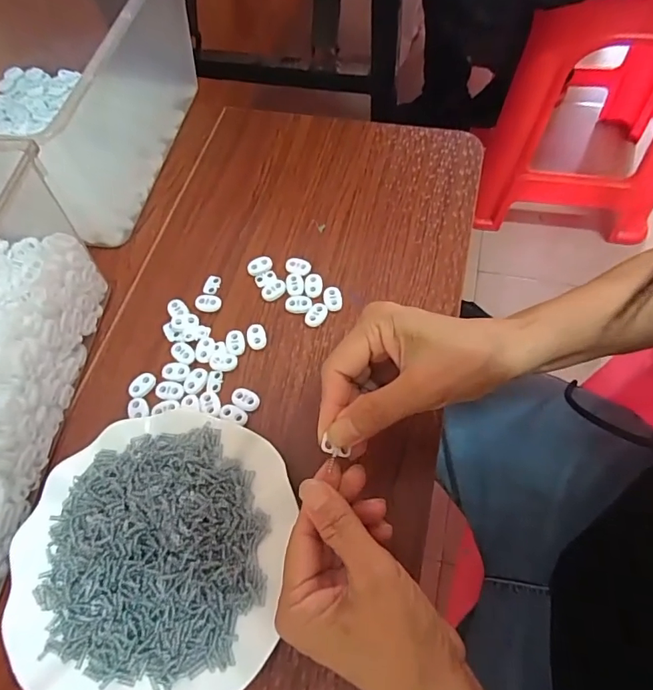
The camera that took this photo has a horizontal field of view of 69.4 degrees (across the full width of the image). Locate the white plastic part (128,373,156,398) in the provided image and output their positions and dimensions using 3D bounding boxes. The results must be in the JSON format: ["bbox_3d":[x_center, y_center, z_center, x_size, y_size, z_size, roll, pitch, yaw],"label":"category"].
[{"bbox_3d":[-0.149,0.032,0.381,0.016,0.004,0.023,40,72,21],"label":"white plastic part"}]

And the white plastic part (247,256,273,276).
[{"bbox_3d":[-0.060,-0.071,0.427,0.023,0.010,0.015,-19,63,-5],"label":"white plastic part"}]

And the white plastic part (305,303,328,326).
[{"bbox_3d":[-0.009,-0.025,0.398,0.015,0.005,0.022,34,70,19],"label":"white plastic part"}]

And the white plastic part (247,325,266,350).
[{"bbox_3d":[-0.058,-0.007,0.392,0.015,0.006,0.022,-10,63,-1],"label":"white plastic part"}]

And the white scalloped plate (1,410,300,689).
[{"bbox_3d":[-0.114,0.137,0.312,0.171,0.028,0.178,-2,63,3],"label":"white scalloped plate"}]

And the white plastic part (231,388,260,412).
[{"bbox_3d":[-0.063,0.043,0.368,0.023,0.005,0.016,18,66,13],"label":"white plastic part"}]

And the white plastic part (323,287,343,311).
[{"bbox_3d":[0.006,-0.040,0.406,0.015,0.009,0.022,-8,63,0],"label":"white plastic part"}]

